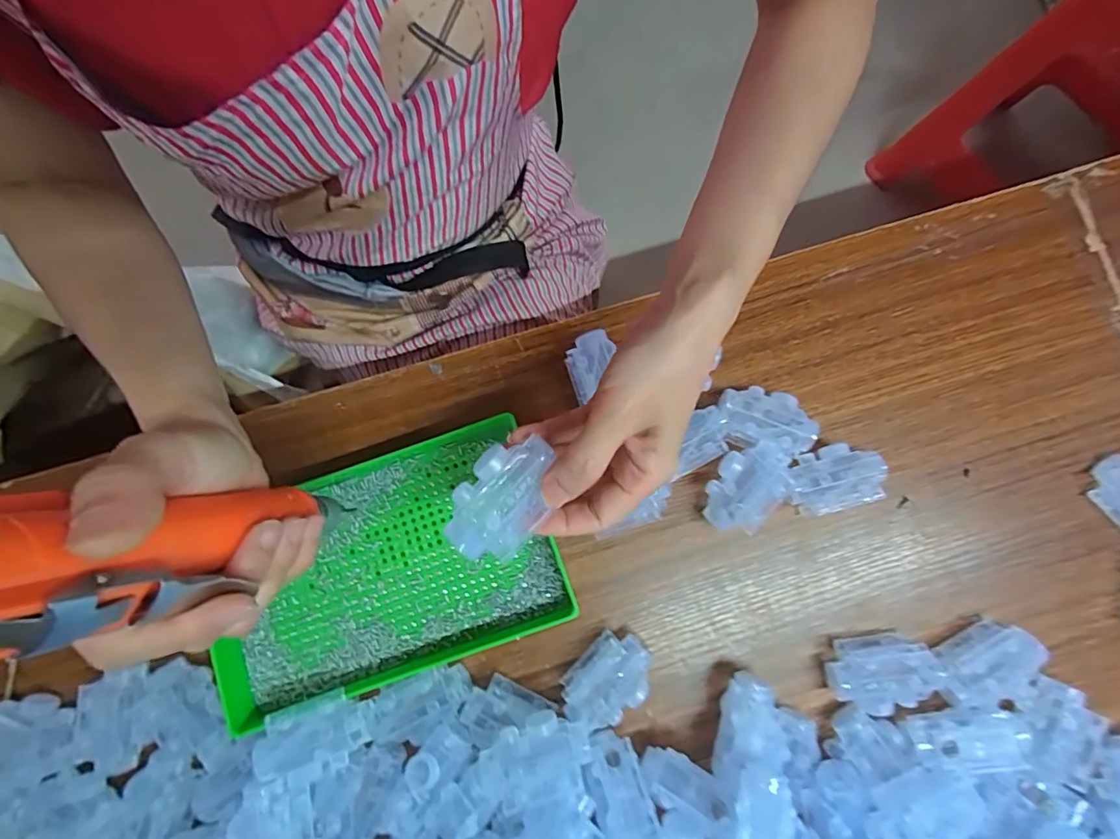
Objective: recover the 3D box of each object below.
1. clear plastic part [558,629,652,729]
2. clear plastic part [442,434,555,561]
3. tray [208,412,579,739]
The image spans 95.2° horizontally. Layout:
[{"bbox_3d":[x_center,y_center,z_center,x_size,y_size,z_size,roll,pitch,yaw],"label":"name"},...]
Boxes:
[{"bbox_3d":[0.035,0.185,0.362,0.047,0.027,0.067,43,82,9],"label":"clear plastic part"},{"bbox_3d":[-0.029,0.040,0.265,0.042,0.012,0.066,35,81,8],"label":"clear plastic part"},{"bbox_3d":[-0.127,0.106,0.364,0.238,0.027,0.152,-19,79,-3],"label":"tray"}]

